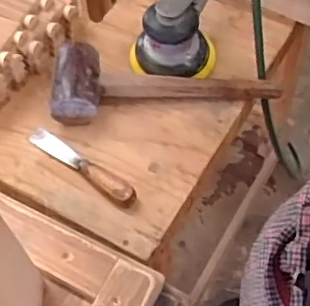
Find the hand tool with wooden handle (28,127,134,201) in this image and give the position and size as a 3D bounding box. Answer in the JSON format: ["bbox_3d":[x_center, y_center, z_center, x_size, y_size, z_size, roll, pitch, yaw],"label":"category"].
[{"bbox_3d":[-0.095,0.012,0.731,0.170,0.021,0.027,33,67,20],"label":"hand tool with wooden handle"}]

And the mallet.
[{"bbox_3d":[0.003,-0.091,0.764,0.266,0.065,0.107,1,60,4],"label":"mallet"}]

